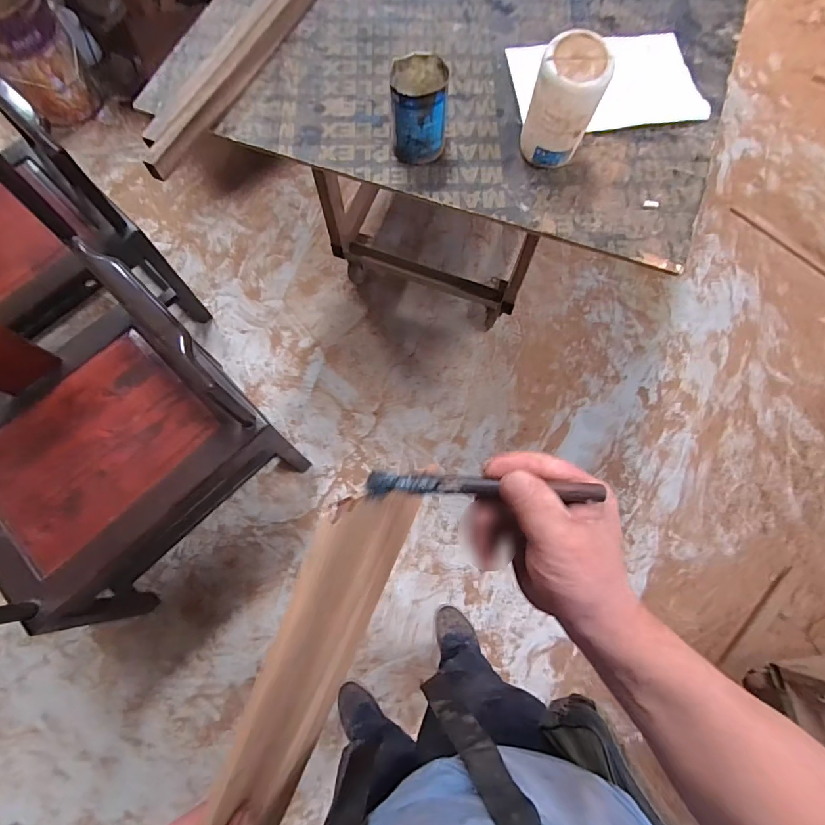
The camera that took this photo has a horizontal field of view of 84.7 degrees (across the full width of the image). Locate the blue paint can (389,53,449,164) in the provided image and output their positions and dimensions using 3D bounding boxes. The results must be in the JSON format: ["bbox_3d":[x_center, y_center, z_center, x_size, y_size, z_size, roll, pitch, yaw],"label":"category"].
[{"bbox_3d":[0.010,-0.450,0.674,0.081,0.103,0.091,3,72,1],"label":"blue paint can"}]

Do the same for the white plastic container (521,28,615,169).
[{"bbox_3d":[0.213,-0.435,0.642,0.089,0.144,0.082,0,75,0],"label":"white plastic container"}]

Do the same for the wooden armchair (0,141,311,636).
[{"bbox_3d":[-0.710,0.022,0.877,0.617,0.905,0.554,-43,79,-10],"label":"wooden armchair"}]

